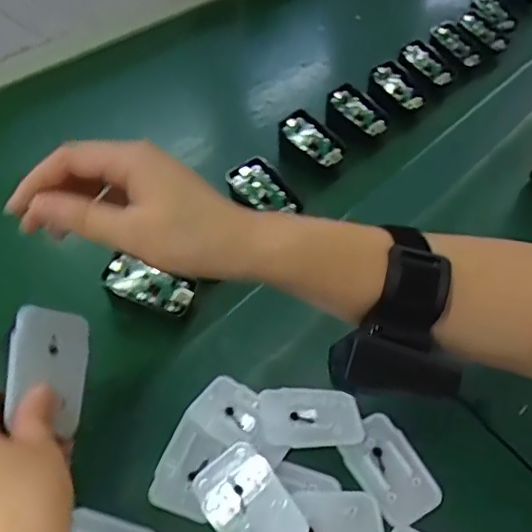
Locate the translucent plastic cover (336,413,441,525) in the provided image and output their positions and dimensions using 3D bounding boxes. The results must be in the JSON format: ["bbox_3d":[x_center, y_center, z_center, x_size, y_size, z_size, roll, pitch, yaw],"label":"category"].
[{"bbox_3d":[0.083,0.136,0.382,0.045,0.007,0.069,-23,54,-22],"label":"translucent plastic cover"}]

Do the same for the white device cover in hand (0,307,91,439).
[{"bbox_3d":[-0.120,0.056,0.316,0.044,0.006,0.064,18,66,-42],"label":"white device cover in hand"}]

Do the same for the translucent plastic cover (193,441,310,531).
[{"bbox_3d":[-0.009,0.146,0.346,0.046,0.010,0.070,-40,65,-18],"label":"translucent plastic cover"}]

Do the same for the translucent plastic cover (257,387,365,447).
[{"bbox_3d":[0.031,0.104,0.396,0.072,0.010,0.046,2,49,-2],"label":"translucent plastic cover"}]

